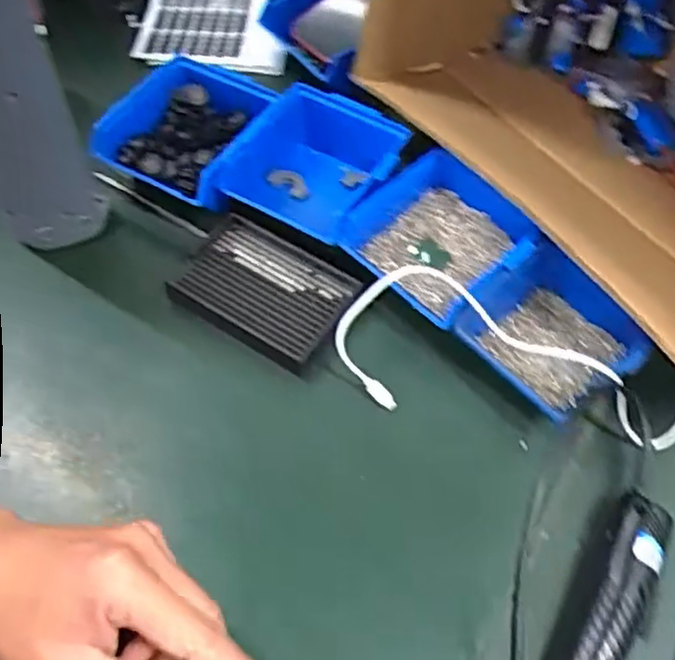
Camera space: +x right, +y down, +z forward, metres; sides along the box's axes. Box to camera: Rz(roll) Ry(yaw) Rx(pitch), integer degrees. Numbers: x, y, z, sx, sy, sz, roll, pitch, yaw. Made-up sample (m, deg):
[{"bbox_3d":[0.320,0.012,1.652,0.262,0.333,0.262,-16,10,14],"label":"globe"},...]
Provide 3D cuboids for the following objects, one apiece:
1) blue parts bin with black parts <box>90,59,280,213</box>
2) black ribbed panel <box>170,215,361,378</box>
[{"bbox_3d":[-0.134,-0.177,0.635,0.123,0.052,0.138,23,61,12],"label":"blue parts bin with black parts"},{"bbox_3d":[-0.062,-0.033,0.575,0.139,0.028,0.088,30,63,16],"label":"black ribbed panel"}]

